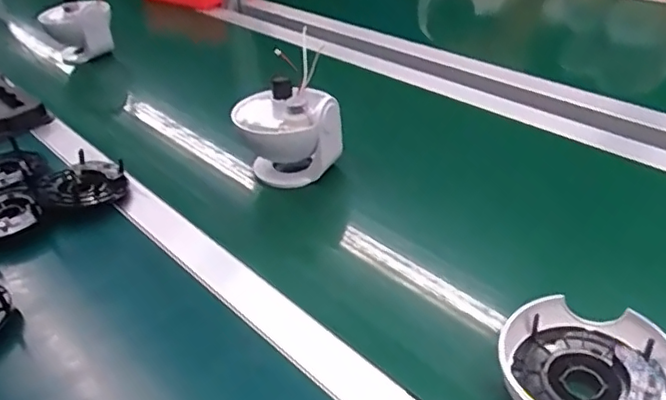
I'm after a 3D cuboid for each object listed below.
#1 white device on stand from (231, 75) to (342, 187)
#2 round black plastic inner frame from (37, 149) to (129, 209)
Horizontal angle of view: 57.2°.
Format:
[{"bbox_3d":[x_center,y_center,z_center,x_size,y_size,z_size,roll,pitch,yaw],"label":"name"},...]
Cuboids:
[{"bbox_3d":[-0.050,-0.075,0.706,0.114,0.121,0.087,-8,35,-2],"label":"white device on stand"},{"bbox_3d":[-0.285,-0.020,0.707,0.087,0.027,0.080,8,37,20],"label":"round black plastic inner frame"}]

